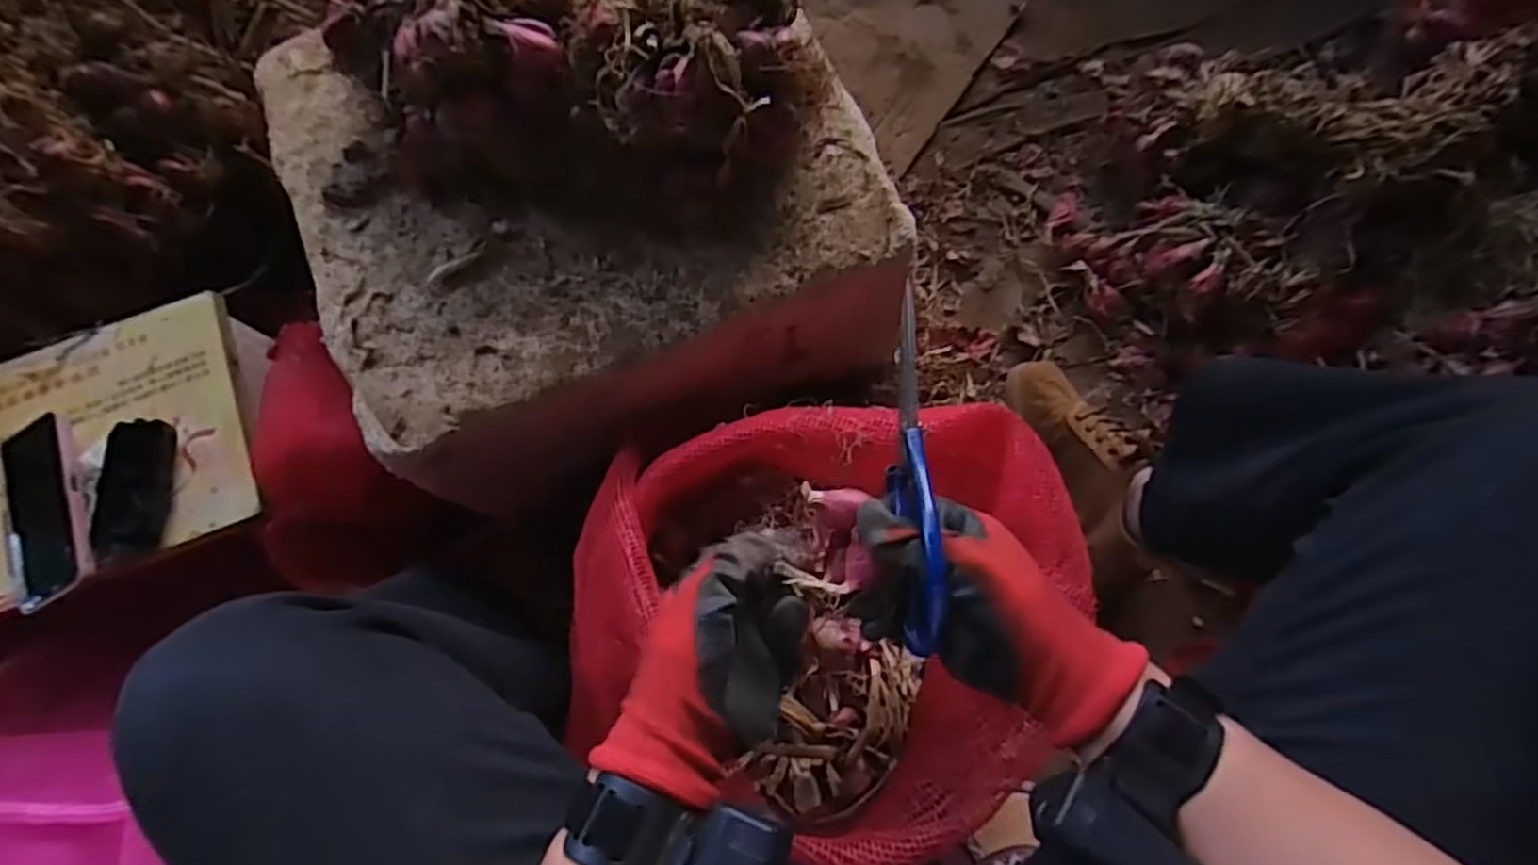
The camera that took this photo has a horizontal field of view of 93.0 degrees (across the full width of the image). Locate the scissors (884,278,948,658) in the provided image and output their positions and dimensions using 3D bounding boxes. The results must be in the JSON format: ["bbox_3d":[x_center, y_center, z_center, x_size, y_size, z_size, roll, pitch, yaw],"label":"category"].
[{"bbox_3d":[0.079,0.016,0.411,0.015,0.054,0.205,-1,65,2],"label":"scissors"}]

